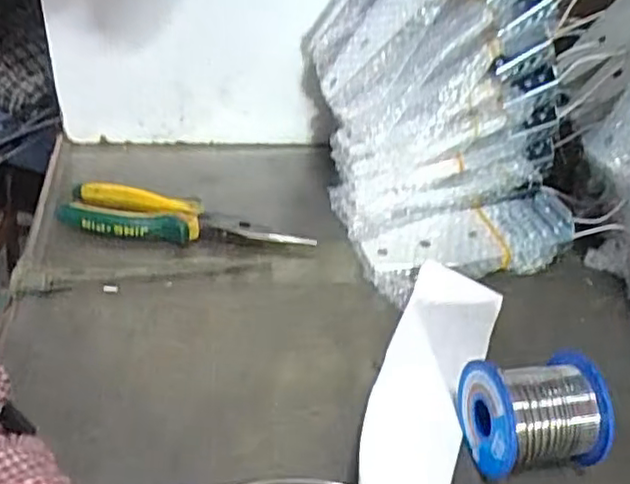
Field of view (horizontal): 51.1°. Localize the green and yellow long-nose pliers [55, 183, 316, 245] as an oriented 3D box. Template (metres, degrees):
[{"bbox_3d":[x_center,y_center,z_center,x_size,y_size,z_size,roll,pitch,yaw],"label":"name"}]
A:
[{"bbox_3d":[-0.105,-0.015,0.525,0.197,0.023,0.048,9,38,6],"label":"green and yellow long-nose pliers"}]

